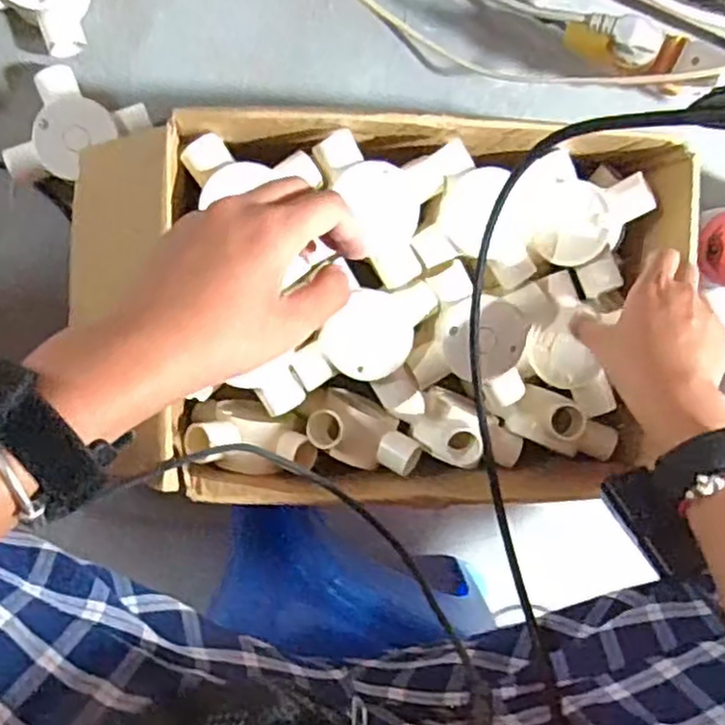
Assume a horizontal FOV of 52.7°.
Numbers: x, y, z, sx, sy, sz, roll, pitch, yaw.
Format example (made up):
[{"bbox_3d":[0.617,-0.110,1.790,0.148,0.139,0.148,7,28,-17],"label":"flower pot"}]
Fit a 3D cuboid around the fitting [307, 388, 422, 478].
[{"bbox_3d":[0.001,0.059,0.592,0.095,0.054,0.051,27,91,-8],"label":"fitting"}]

